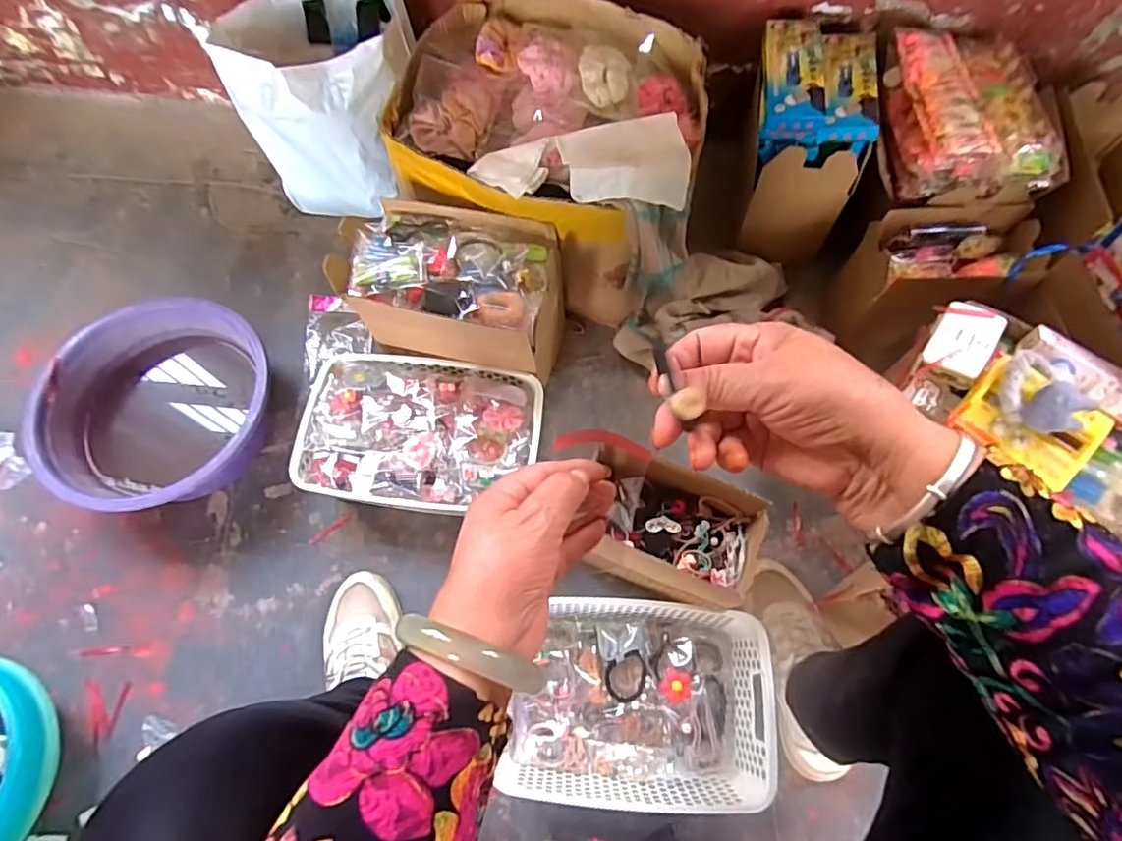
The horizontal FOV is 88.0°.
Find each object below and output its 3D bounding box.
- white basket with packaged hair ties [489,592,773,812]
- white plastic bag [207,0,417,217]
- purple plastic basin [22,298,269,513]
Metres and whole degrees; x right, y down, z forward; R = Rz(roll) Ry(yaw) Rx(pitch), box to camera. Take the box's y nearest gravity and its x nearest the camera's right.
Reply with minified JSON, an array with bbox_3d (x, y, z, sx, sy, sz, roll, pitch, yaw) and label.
[{"bbox_3d":[0.086,0.312,0.658,0.271,0.089,0.198,4,68,2],"label":"white basket with packaged hair ties"},{"bbox_3d":[-0.332,-0.492,0.899,0.232,0.256,0.236,12,68,6],"label":"white plastic bag"},{"bbox_3d":[-0.520,-0.014,0.778,0.267,0.111,0.280,0,67,1],"label":"purple plastic basin"}]

